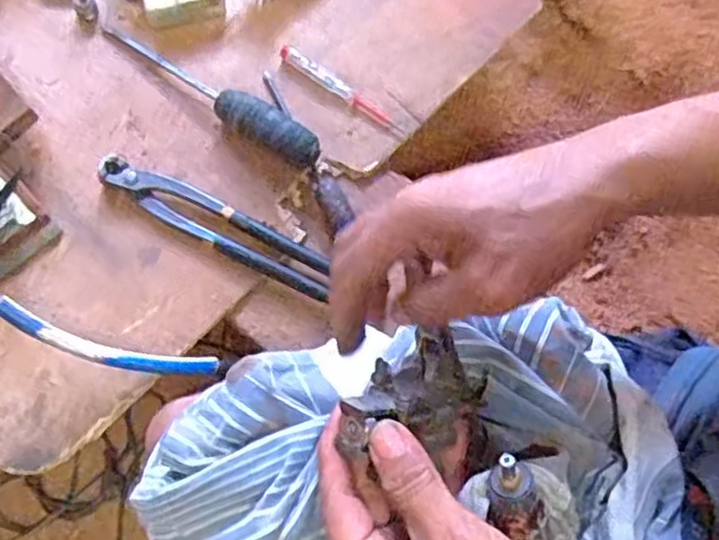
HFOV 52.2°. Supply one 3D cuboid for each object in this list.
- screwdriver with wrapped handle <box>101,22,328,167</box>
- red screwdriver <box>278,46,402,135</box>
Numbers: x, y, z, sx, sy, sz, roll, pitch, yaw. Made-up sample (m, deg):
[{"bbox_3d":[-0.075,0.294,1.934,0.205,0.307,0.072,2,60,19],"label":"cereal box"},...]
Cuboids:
[{"bbox_3d":[-0.130,-0.158,0.636,0.229,0.032,0.038,33,78,7],"label":"screwdriver with wrapped handle"},{"bbox_3d":[-0.016,-0.161,0.653,0.124,0.014,0.016,32,78,6],"label":"red screwdriver"}]

